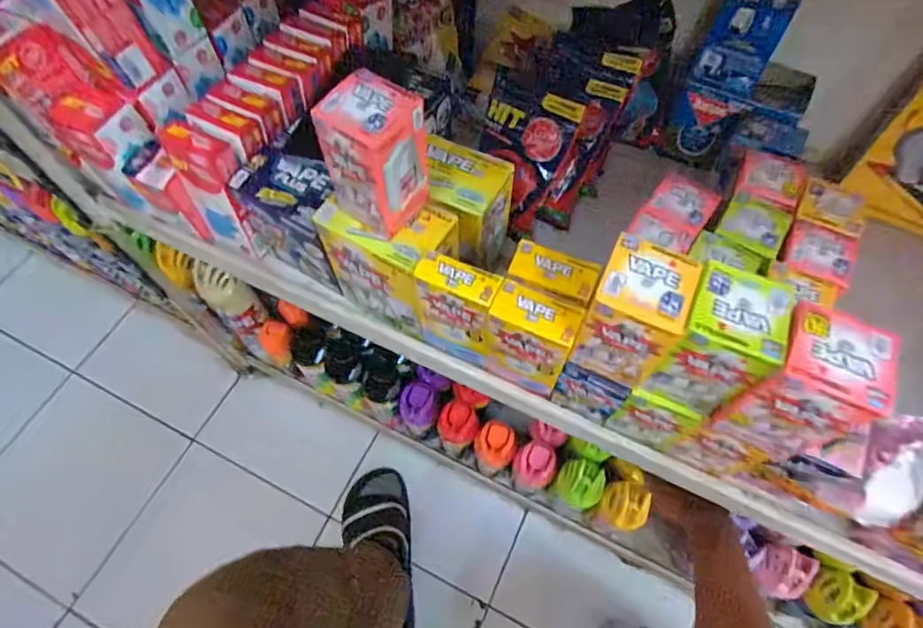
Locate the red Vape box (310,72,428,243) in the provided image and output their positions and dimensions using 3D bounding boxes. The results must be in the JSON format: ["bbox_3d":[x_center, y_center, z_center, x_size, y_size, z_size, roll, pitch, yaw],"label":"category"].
[{"bbox_3d":[-0.059,-0.106,0.352,0.051,0.100,0.058,36,68,17],"label":"red Vape box"}]

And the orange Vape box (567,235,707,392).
[{"bbox_3d":[0.109,0.002,0.325,0.052,0.090,0.050,23,64,12],"label":"orange Vape box"}]

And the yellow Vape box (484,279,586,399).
[{"bbox_3d":[0.052,0.024,0.394,0.059,0.115,0.030,21,64,11],"label":"yellow Vape box"}]

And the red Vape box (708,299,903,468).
[{"bbox_3d":[0.200,0.044,0.302,0.053,0.097,0.052,23,64,12],"label":"red Vape box"}]

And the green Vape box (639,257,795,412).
[{"bbox_3d":[0.157,0.018,0.316,0.050,0.088,0.051,22,64,11],"label":"green Vape box"}]

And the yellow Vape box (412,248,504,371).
[{"bbox_3d":[-0.003,-0.001,0.403,0.061,0.109,0.026,24,65,13],"label":"yellow Vape box"}]

